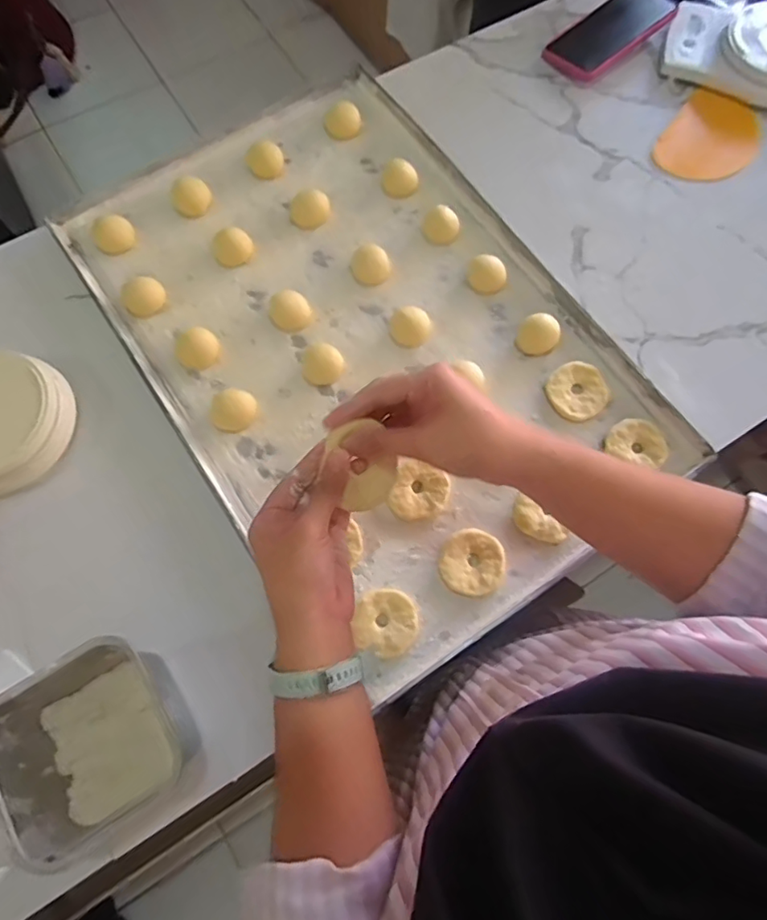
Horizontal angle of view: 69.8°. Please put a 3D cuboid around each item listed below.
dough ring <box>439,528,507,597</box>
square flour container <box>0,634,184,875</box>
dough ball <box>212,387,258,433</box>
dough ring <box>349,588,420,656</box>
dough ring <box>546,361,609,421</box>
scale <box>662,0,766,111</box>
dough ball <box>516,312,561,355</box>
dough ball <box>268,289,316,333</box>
[{"bbox_3d":[0.080,0.091,0.491,0.057,0.007,0.057,6,73,2],"label":"dough ring"},{"bbox_3d":[-0.208,0.206,0.409,0.116,0.088,0.116,-34,76,-10],"label":"square flour container"},{"bbox_3d":[-0.145,-0.048,0.536,0.043,0.025,0.040,0,72,0],"label":"dough ball"},{"bbox_3d":[0.003,0.141,0.479,0.053,0.009,0.054,0,72,0],"label":"dough ring"},{"bbox_3d":[0.193,-0.068,0.551,0.055,0.015,0.057,0,72,0],"label":"dough ring"},{"bbox_3d":[0.452,-0.505,0.679,0.194,0.045,0.121,21,73,6],"label":"scale"},{"bbox_3d":[0.158,-0.128,0.561,0.040,0.019,0.039,0,72,0],"label":"dough ball"},{"bbox_3d":[-0.097,-0.154,0.575,0.042,0.025,0.038,-27,75,-9],"label":"dough ball"}]

